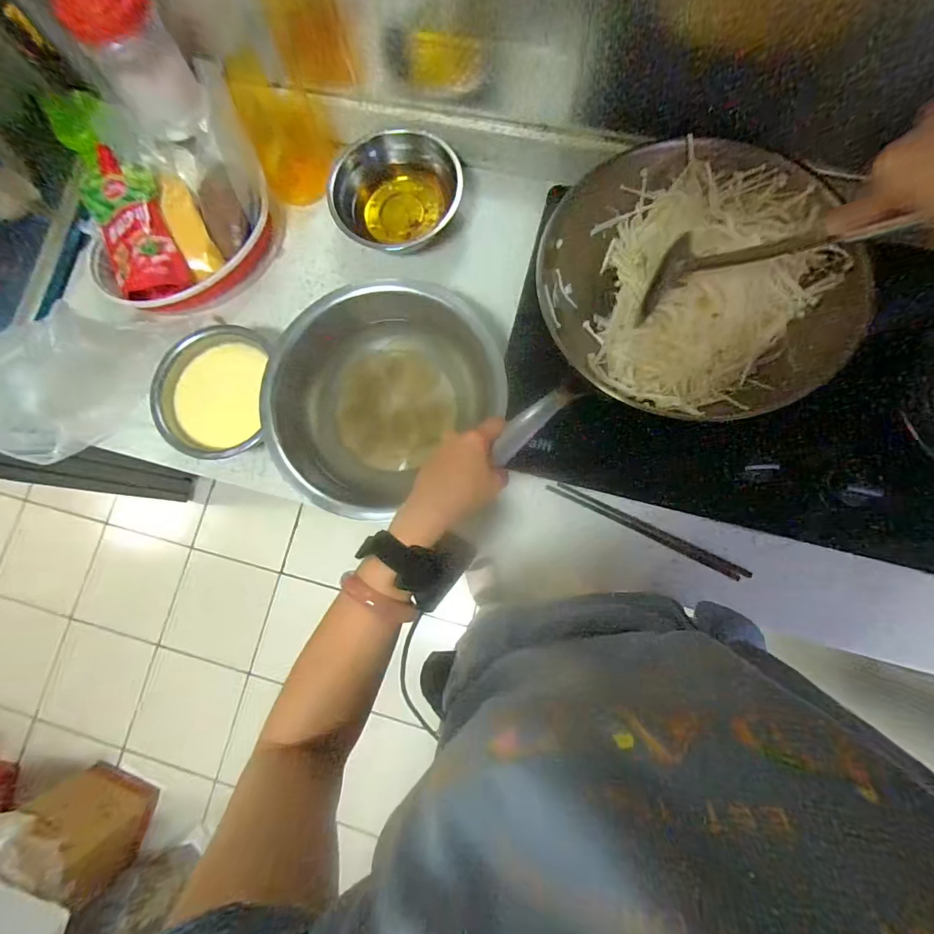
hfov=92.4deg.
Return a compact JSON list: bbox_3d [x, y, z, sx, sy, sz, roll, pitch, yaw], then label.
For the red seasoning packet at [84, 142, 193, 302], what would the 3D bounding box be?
[{"bbox_3d":[-0.433,-0.318,0.580,0.090,0.035,0.188,-21,96,0],"label":"red seasoning packet"}]

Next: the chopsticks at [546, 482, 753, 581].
[{"bbox_3d":[0.216,0.075,0.538,0.248,0.006,0.016,26,83,7],"label":"chopsticks"}]

